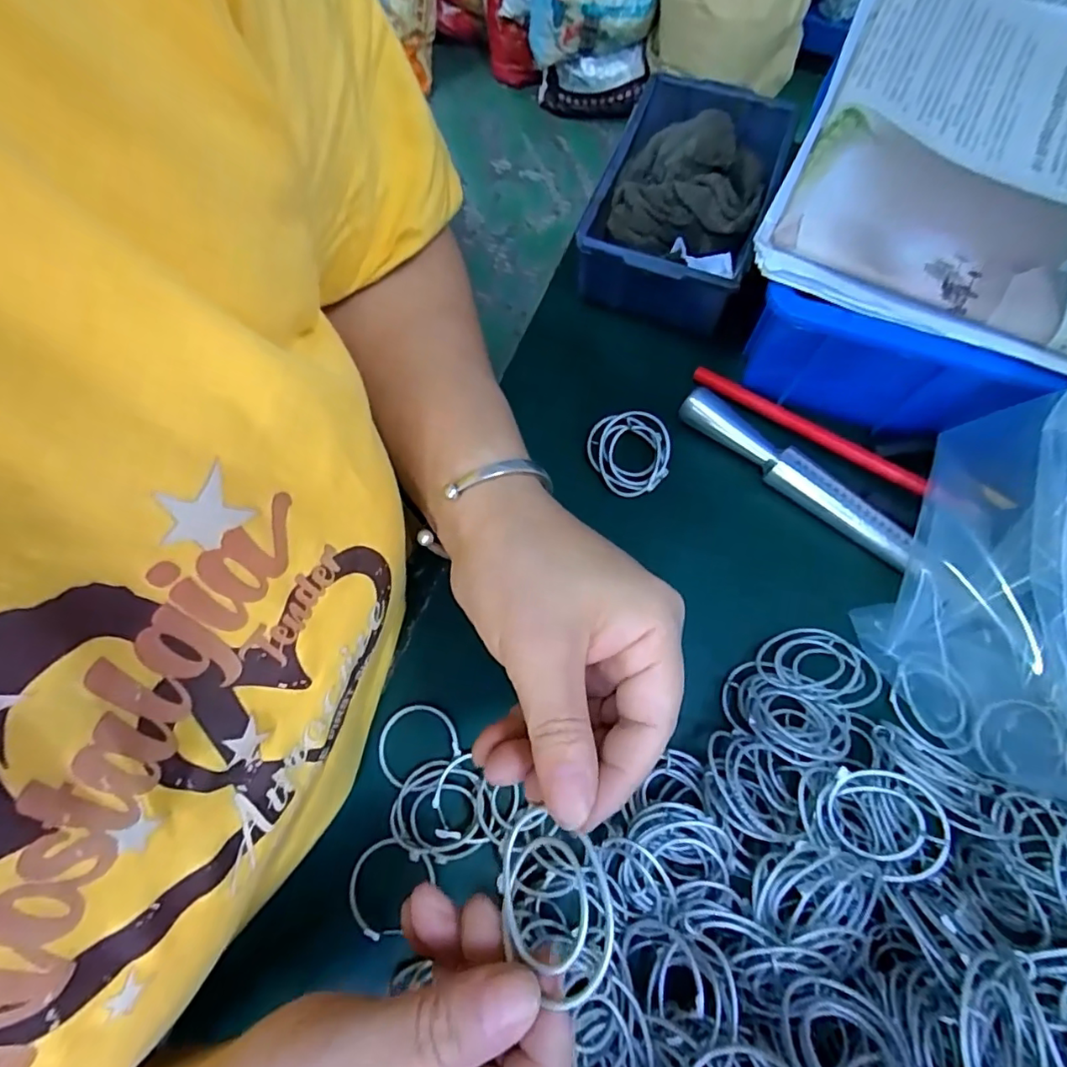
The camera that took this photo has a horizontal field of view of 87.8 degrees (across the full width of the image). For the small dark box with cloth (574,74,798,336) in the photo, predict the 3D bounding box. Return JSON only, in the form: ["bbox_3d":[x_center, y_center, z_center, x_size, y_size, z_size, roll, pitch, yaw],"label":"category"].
[{"bbox_3d":[0.090,-0.201,0.334,0.091,0.058,0.141,19,73,7],"label":"small dark box with cloth"}]

